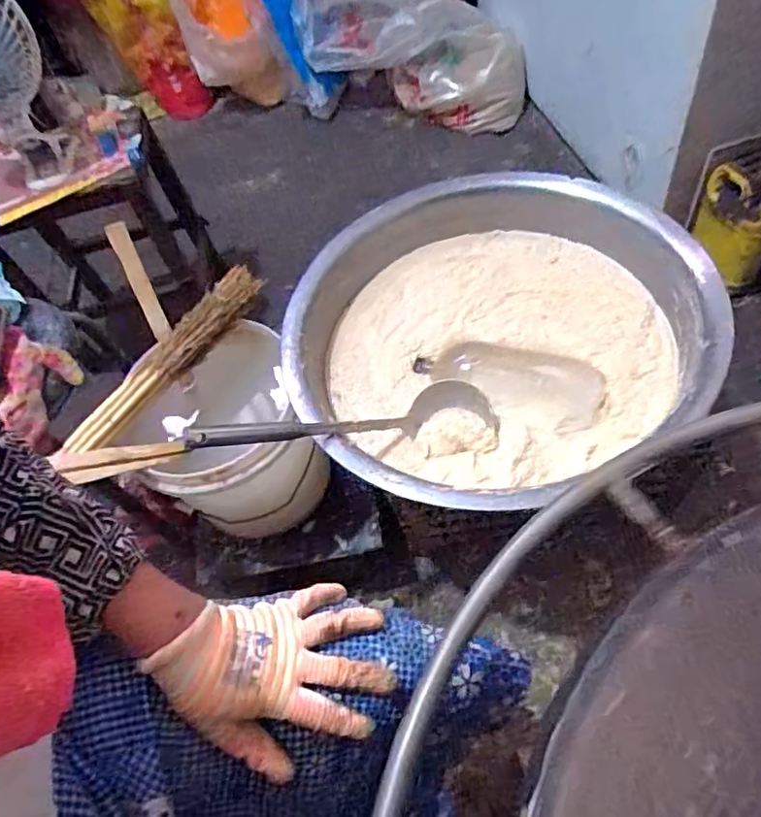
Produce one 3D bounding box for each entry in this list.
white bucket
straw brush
[{"bbox_3d":[-0.197,0.031,0.836,0.226,0.200,0.242,-3,54,4],"label":"white bucket"},{"bbox_3d":[-0.275,-0.063,0.765,0.056,0.035,0.339,26,61,22],"label":"straw brush"}]

